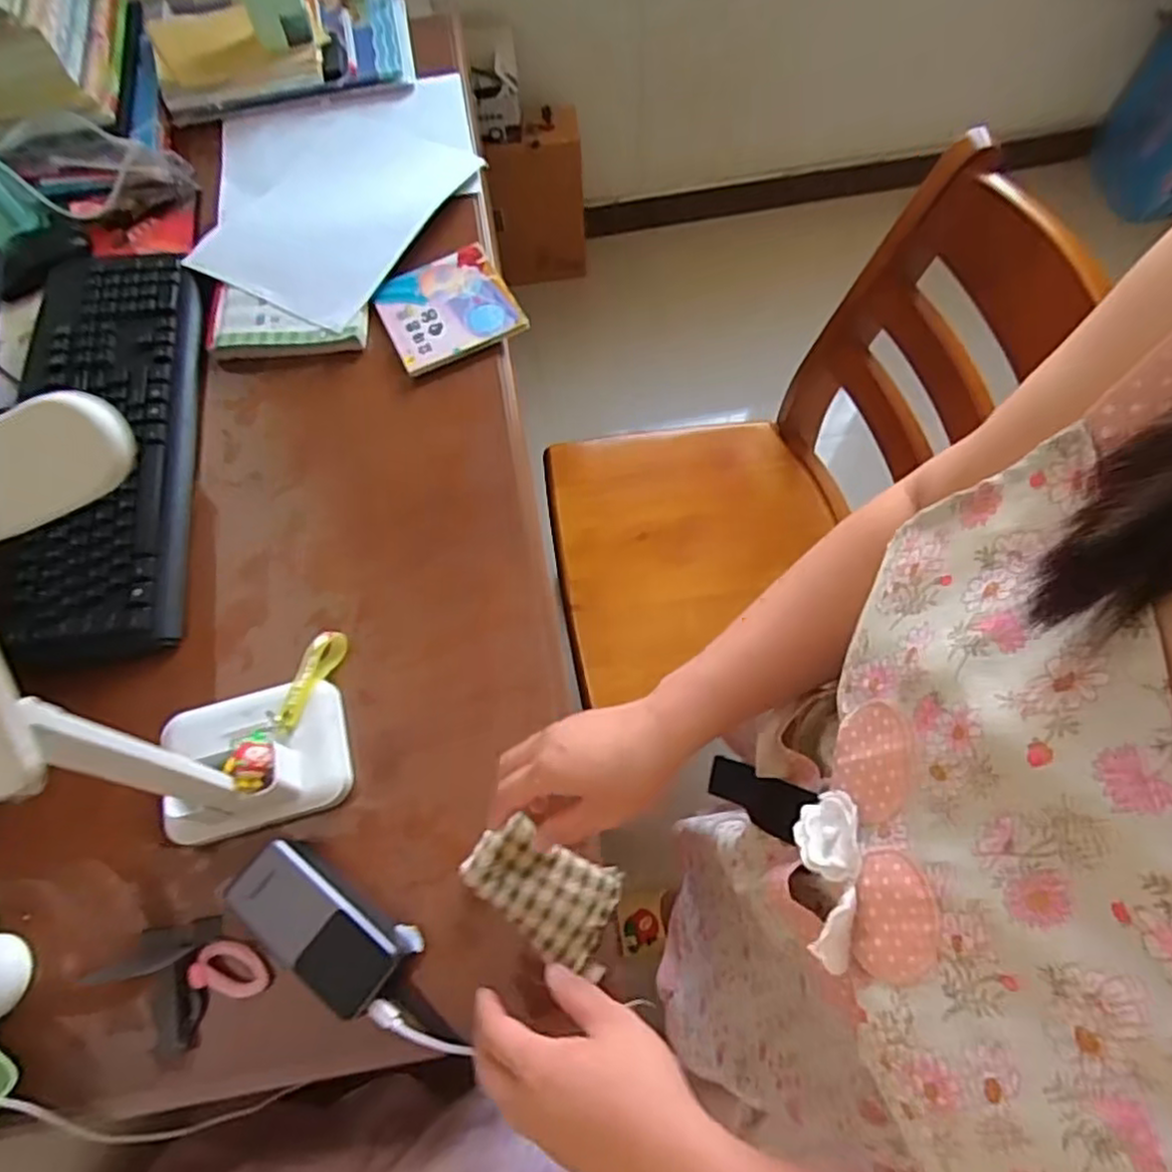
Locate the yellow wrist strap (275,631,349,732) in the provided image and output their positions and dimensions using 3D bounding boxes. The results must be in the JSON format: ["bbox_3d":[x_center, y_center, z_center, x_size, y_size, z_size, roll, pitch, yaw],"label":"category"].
[{"bbox_3d":[-0.226,0.076,0.574,0.023,0.035,0.088,20,67,6],"label":"yellow wrist strap"}]

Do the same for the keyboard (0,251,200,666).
[{"bbox_3d":[-0.466,-0.148,0.674,0.161,0.018,0.458,-10,69,-1],"label":"keyboard"}]

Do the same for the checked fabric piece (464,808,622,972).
[{"bbox_3d":[-0.032,0.217,0.516,0.108,0.018,0.070,32,69,11],"label":"checked fabric piece"}]

